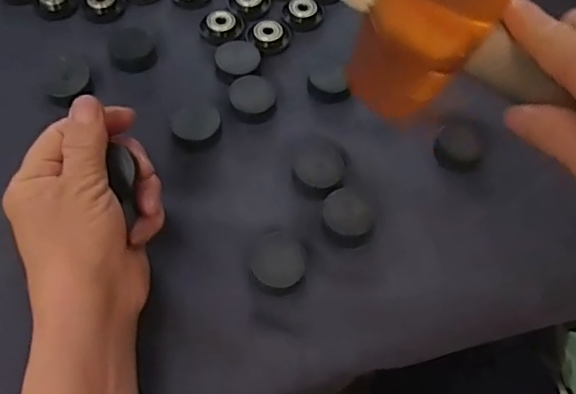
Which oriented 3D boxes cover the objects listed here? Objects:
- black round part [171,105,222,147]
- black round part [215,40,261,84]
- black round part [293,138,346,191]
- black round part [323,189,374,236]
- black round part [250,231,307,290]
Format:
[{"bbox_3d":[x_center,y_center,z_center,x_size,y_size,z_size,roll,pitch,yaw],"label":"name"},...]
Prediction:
[{"bbox_3d":[-0.061,-0.049,0.396,0.032,0.011,0.034,1,58,-2],"label":"black round part"},{"bbox_3d":[-0.037,-0.099,0.430,0.032,0.008,0.037,-11,59,-9],"label":"black round part"},{"bbox_3d":[0.020,-0.019,0.382,0.032,0.009,0.037,1,58,-2],"label":"black round part"},{"bbox_3d":[0.038,0.009,0.364,0.030,0.010,0.035,25,60,13],"label":"black round part"},{"bbox_3d":[-0.005,0.037,0.342,0.031,0.013,0.030,1,58,-2],"label":"black round part"}]

